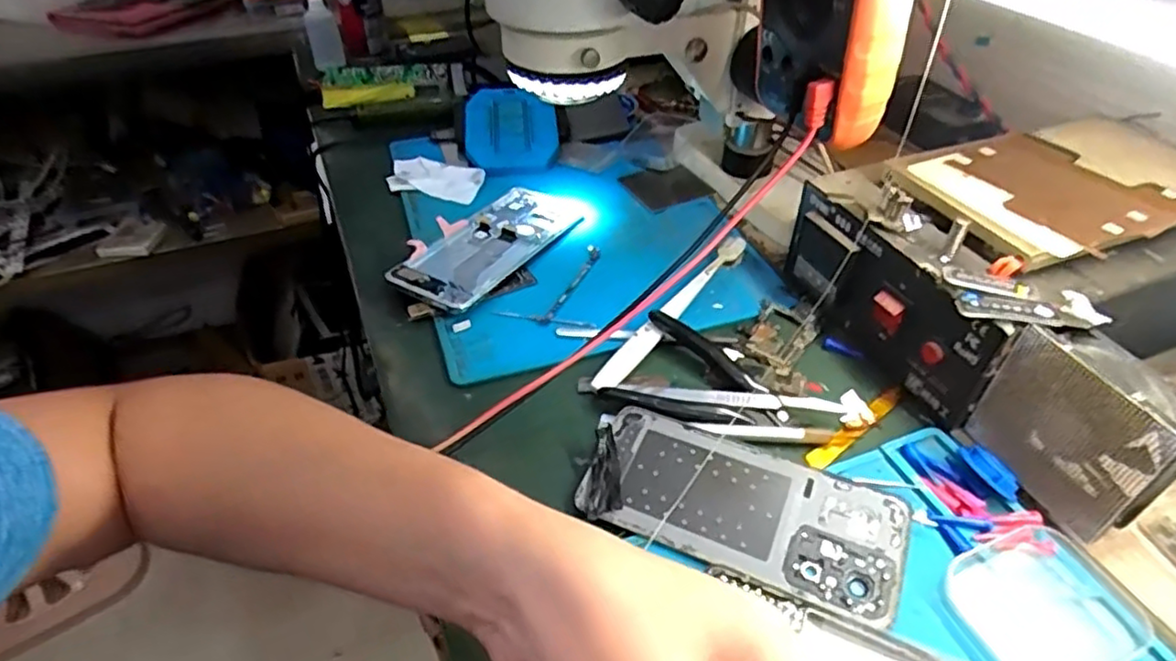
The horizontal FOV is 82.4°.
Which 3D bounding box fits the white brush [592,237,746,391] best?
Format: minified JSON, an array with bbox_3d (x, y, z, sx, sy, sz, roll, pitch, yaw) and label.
[{"bbox_3d":[0.061,-0.016,0.460,0.015,0.017,0.179,26,49,28],"label":"white brush"}]

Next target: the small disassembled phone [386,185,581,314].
[{"bbox_3d":[-0.072,-0.069,0.524,0.072,0.015,0.166,22,47,25],"label":"small disassembled phone"}]

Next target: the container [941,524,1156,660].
[{"bbox_3d":[0.203,0.122,0.300,0.074,0.018,0.064,-18,44,-18],"label":"container"}]

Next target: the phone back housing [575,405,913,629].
[{"bbox_3d":[0.077,0.089,0.343,0.159,0.008,0.077,14,44,17],"label":"phone back housing"}]

